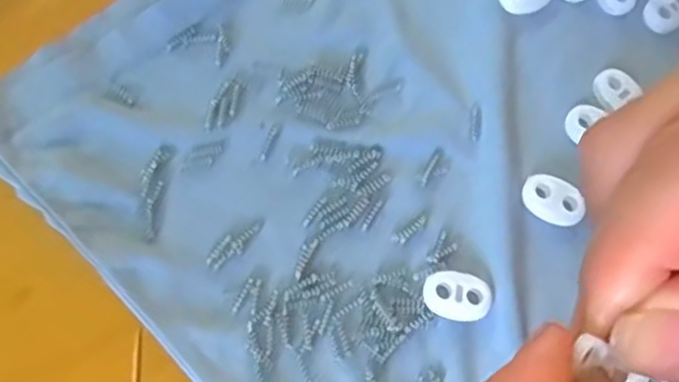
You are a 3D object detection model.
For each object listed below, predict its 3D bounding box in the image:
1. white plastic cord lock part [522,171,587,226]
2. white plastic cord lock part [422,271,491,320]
[{"bbox_3d":[0.073,0.002,0.242,0.021,0.004,0.016,30,72,4],"label":"white plastic cord lock part"},{"bbox_3d":[0.038,0.033,0.231,0.022,0.004,0.015,7,72,-4],"label":"white plastic cord lock part"}]

